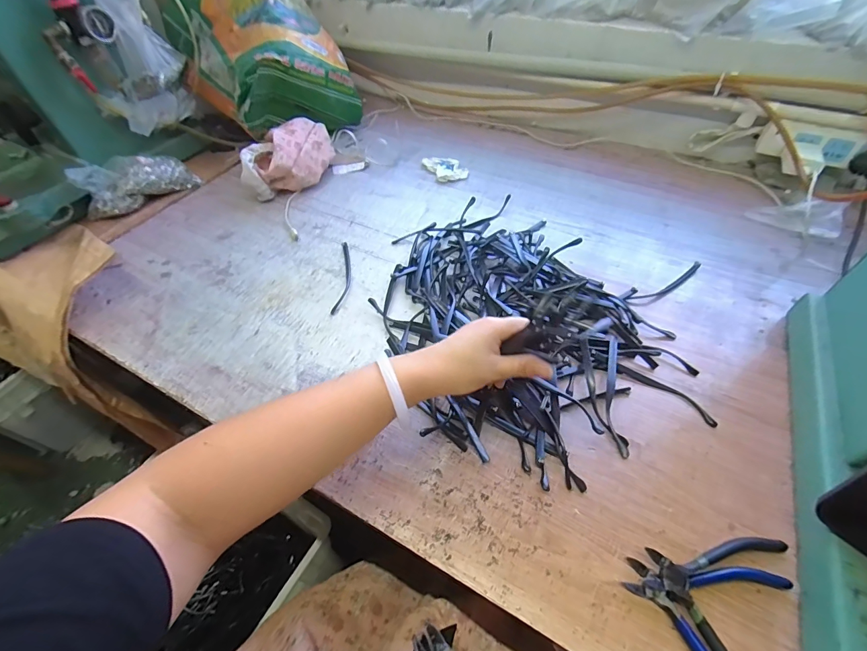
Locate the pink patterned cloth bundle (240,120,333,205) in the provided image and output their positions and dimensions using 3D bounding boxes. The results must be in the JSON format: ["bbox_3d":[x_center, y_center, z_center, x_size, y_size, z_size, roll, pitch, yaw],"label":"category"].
[{"bbox_3d":[-0.256,-0.297,0.702,0.155,0.085,0.132,-16,51,-10],"label":"pink patterned cloth bundle"}]

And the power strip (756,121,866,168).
[{"bbox_3d":[0.614,-0.285,0.620,0.168,0.050,0.050,25,56,20],"label":"power strip"}]

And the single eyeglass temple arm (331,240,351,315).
[{"bbox_3d":[-0.125,-0.070,0.553,0.018,0.005,0.136,-3,50,1],"label":"single eyeglass temple arm"}]

